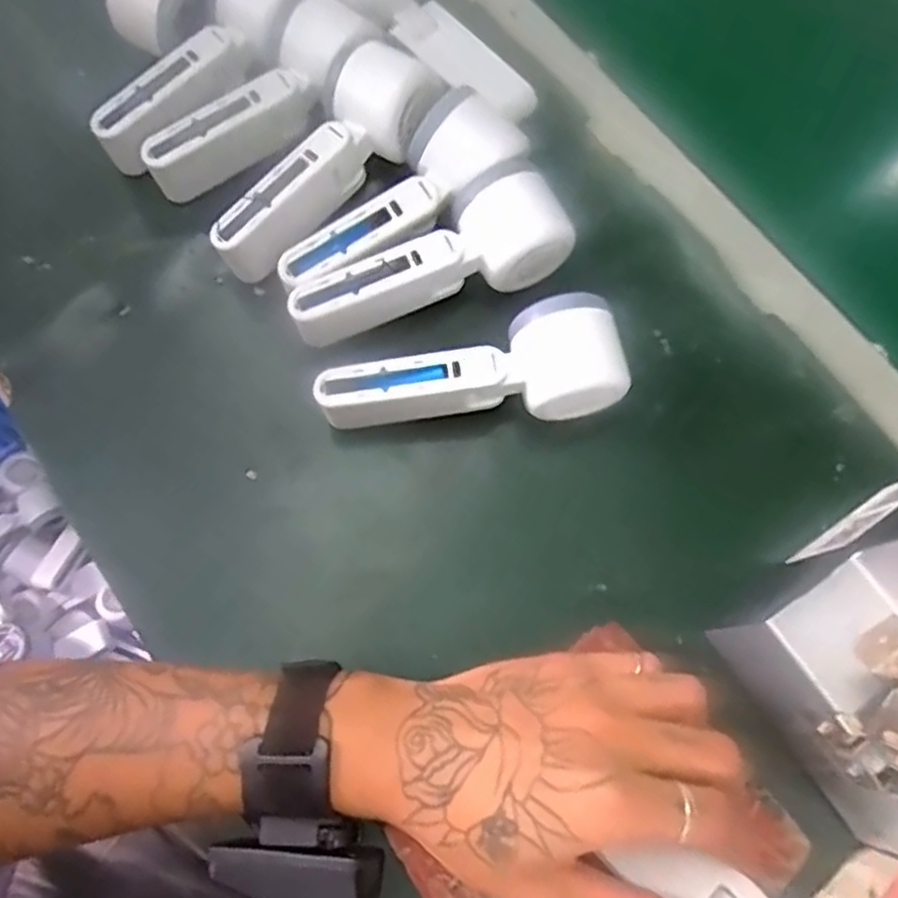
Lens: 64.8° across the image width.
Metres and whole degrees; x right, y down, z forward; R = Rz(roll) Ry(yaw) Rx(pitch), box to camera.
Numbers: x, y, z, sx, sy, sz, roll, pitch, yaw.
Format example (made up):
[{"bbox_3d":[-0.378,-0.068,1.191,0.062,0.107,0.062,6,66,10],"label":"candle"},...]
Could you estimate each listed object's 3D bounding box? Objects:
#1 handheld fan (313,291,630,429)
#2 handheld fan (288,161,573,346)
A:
[{"bbox_3d":[0.013,-0.036,0.385,0.165,0.051,0.056,-14,73,-7],"label":"handheld fan"},{"bbox_3d":[-0.007,-0.101,0.406,0.167,0.056,0.059,-32,76,-12],"label":"handheld fan"}]

